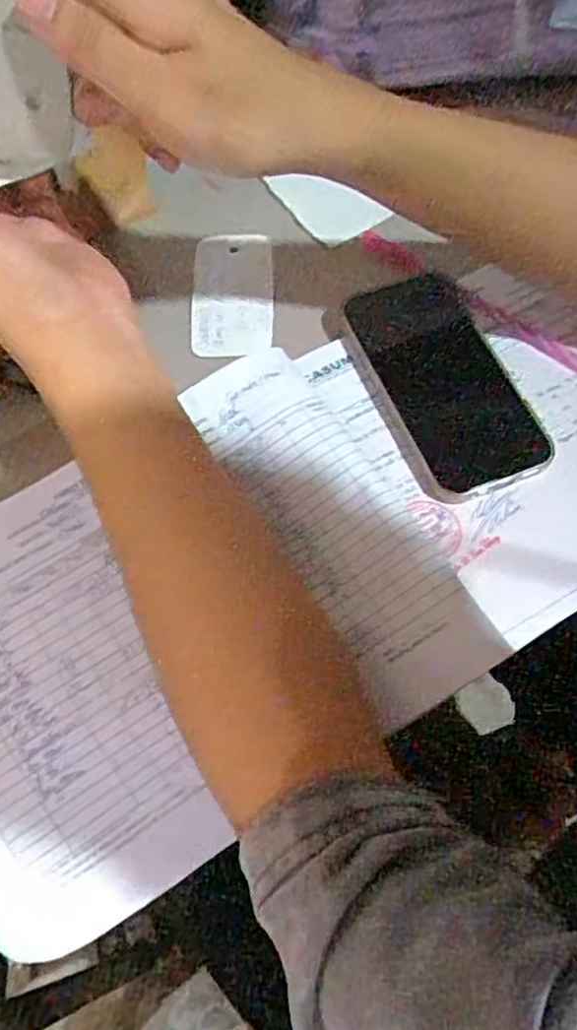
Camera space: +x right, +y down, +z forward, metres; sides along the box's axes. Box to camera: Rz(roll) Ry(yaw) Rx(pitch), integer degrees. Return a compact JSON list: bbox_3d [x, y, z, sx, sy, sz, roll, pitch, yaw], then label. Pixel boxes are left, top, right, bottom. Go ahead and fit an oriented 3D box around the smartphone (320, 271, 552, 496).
[{"bbox_3d":[0.090,-0.082,0.395,0.084,0.015,0.151,-23,64,-9],"label":"smartphone"}]

